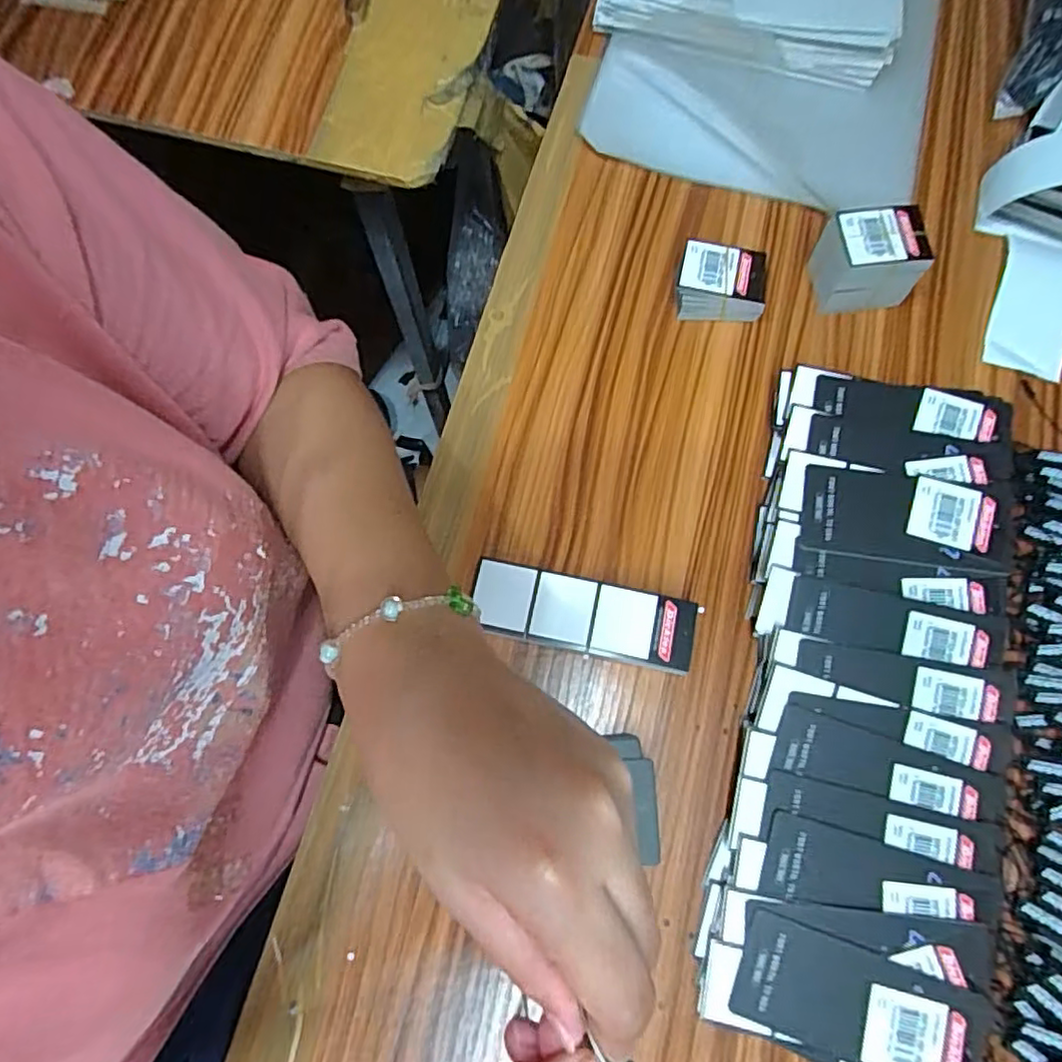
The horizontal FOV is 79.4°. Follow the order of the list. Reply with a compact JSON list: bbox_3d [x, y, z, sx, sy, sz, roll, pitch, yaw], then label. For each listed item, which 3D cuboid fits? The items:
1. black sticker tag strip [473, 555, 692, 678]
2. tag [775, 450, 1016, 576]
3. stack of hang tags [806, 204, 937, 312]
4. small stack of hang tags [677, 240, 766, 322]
[{"bbox_3d":[0.027,0.048,0.350,0.117,0.024,0.039,12,74,3],"label":"black sticker tag strip"},{"bbox_3d":[0.200,-0.008,0.351,0.121,0.005,0.052,11,78,9],"label":"tag"},{"bbox_3d":[0.205,-0.163,0.396,0.055,0.058,0.039,-5,74,-2],"label":"stack of hang tags"},{"bbox_3d":[0.118,-0.155,0.405,0.054,0.029,0.038,5,74,1],"label":"small stack of hang tags"}]

